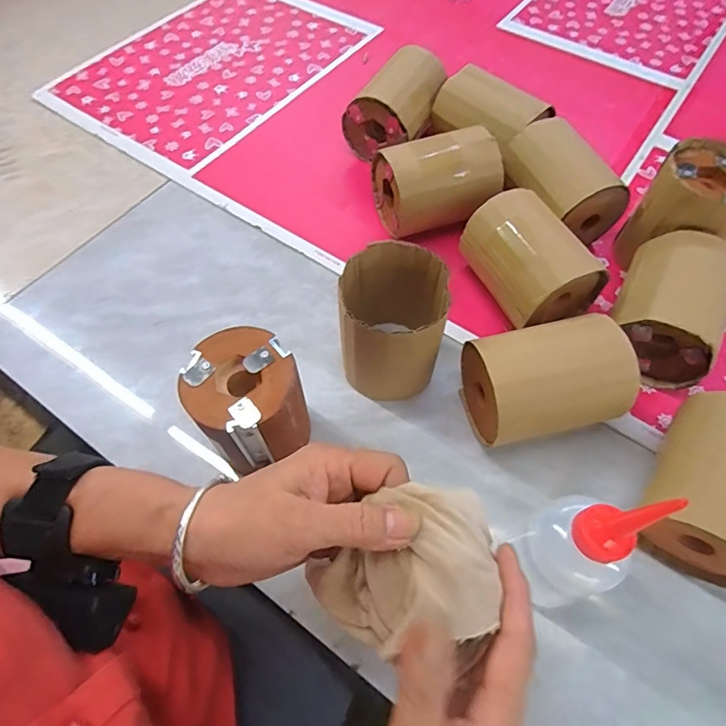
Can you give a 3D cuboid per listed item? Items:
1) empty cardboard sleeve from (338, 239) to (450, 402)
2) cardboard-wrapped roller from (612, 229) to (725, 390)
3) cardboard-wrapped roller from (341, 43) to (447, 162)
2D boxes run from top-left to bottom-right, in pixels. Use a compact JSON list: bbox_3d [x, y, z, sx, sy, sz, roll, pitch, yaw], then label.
[{"bbox_3d":[0.022,-0.028,0.397,0.084,0.108,0.085,0,60,0],"label":"empty cardboard sleeve"},{"bbox_3d":[0.263,-0.050,0.418,0.083,0.089,0.115,26,63,14],"label":"cardboard-wrapped roller"},{"bbox_3d":[0.041,-0.295,0.562,0.086,0.089,0.116,31,64,16],"label":"cardboard-wrapped roller"}]

